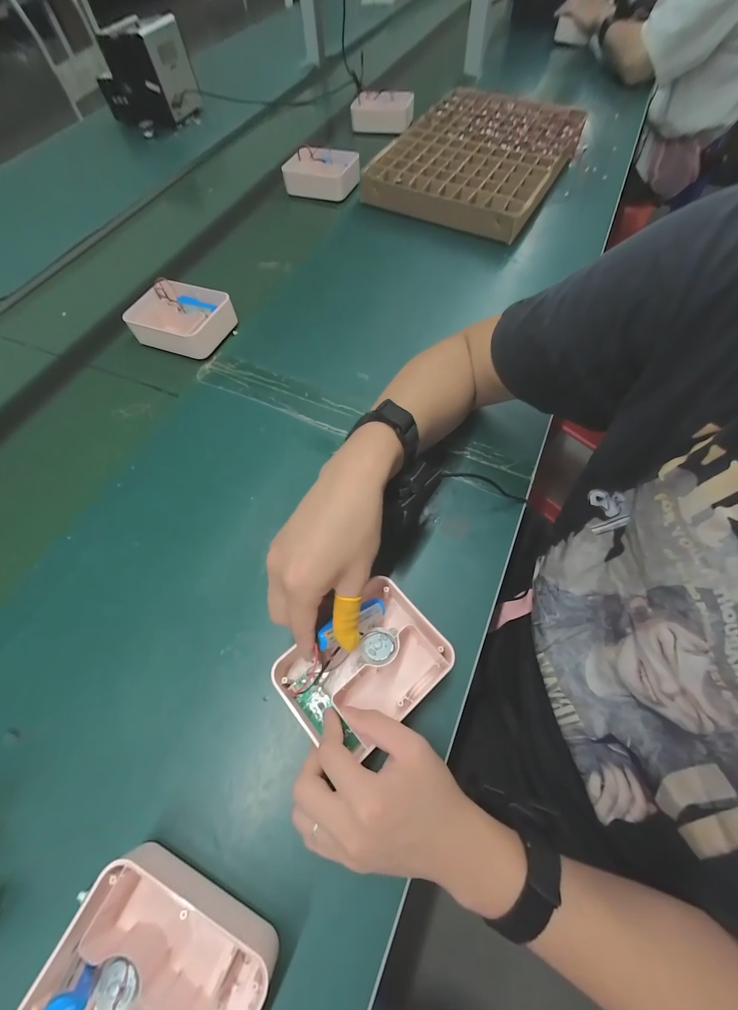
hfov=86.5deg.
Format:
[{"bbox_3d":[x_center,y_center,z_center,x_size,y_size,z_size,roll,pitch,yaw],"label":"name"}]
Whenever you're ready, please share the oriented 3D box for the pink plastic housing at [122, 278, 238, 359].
[{"bbox_3d":[-0.267,-0.269,0.566,0.121,0.048,0.101,22,61,11],"label":"pink plastic housing"}]

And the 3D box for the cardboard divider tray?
[{"bbox_3d":[0.214,-0.673,0.751,0.299,0.042,0.459,27,62,14],"label":"cardboard divider tray"}]

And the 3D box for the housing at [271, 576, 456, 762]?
[{"bbox_3d":[-0.001,0.133,0.334,0.132,0.046,0.100,-41,67,-17],"label":"housing"}]

